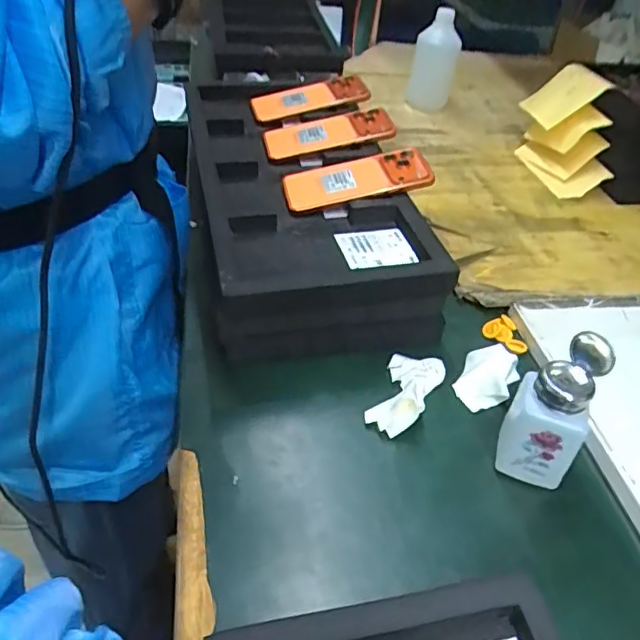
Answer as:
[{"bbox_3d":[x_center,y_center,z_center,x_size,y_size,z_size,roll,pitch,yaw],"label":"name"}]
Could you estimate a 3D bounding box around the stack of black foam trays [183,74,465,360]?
[{"bbox_3d":[-0.032,-0.140,0.678,0.214,0.112,0.448,-8,43,-13],"label":"stack of black foam trays"}]

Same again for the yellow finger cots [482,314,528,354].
[{"bbox_3d":[0.192,0.015,0.596,0.037,0.006,0.054,-2,42,-6],"label":"yellow finger cots"}]

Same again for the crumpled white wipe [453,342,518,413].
[{"bbox_3d":[0.164,0.048,0.545,0.049,0.013,0.095,22,45,20],"label":"crumpled white wipe"}]

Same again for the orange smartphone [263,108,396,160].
[{"bbox_3d":[0.011,-0.240,0.719,0.164,0.013,0.090,-14,46,-6],"label":"orange smartphone"}]

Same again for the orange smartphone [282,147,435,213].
[{"bbox_3d":[0.042,-0.157,0.631,0.161,0.012,0.083,-9,49,1],"label":"orange smartphone"}]

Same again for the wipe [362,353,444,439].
[{"bbox_3d":[0.079,0.060,0.518,0.049,0.030,0.101,22,45,20],"label":"wipe"}]

